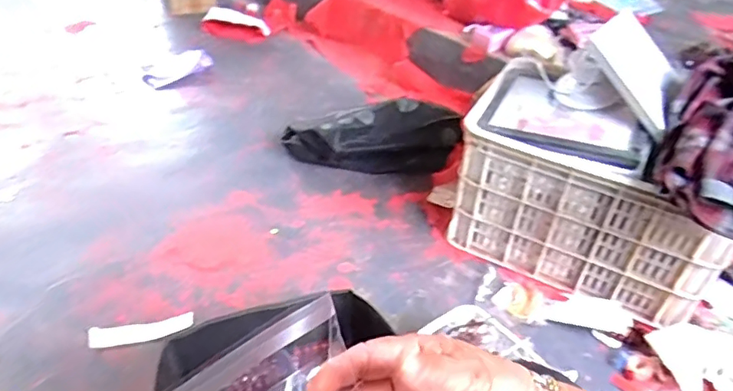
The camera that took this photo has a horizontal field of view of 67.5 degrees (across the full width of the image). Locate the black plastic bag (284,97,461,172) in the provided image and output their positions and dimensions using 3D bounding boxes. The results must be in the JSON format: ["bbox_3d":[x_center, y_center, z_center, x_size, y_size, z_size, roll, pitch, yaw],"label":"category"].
[{"bbox_3d":[0.026,-0.137,1.382,0.441,0.138,0.175,-8,41,-14],"label":"black plastic bag"}]

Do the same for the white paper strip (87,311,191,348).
[{"bbox_3d":[-0.403,0.243,0.985,0.177,0.011,0.044,-6,40,-12],"label":"white paper strip"}]

